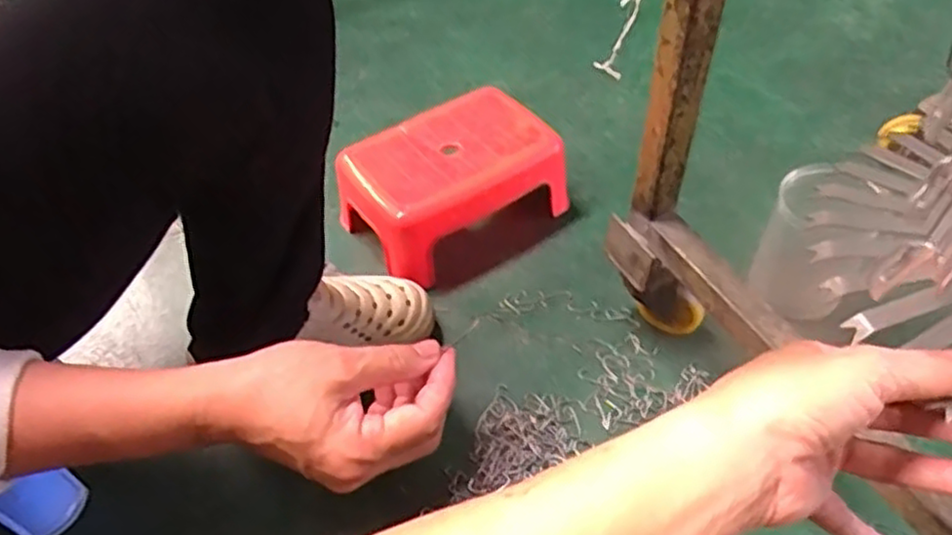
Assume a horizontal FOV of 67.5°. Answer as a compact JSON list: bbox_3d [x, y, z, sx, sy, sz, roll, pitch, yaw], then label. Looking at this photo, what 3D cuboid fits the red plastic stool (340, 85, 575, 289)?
[{"bbox_3d":[-0.031,-0.105,0.851,0.243,0.107,0.178,-31,57,-19],"label":"red plastic stool"}]

